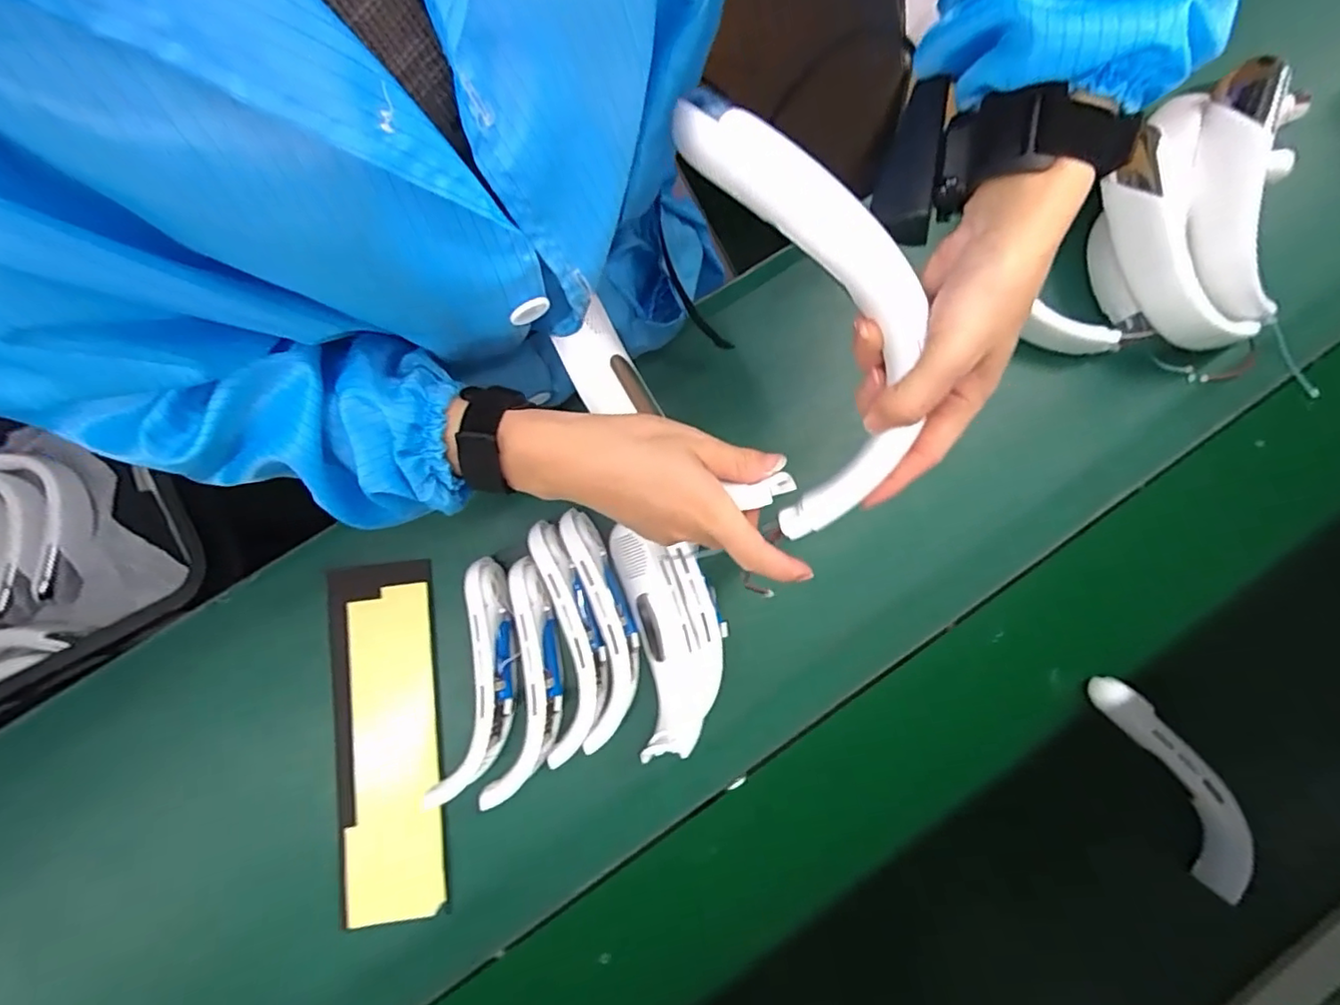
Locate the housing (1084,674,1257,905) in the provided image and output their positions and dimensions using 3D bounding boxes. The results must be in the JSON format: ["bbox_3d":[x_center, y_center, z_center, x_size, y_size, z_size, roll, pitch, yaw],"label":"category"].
[{"bbox_3d":[0.446,0.240,0.524,0.044,0.041,0.194,-28,84,-5],"label":"housing"}]

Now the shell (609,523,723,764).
[{"bbox_3d":[0.000,0.104,0.513,0.078,0.064,0.193,-11,83,-4],"label":"shell"}]

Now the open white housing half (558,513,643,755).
[{"bbox_3d":[-0.057,0.106,0.521,0.054,0.045,0.198,-8,83,-3],"label":"open white housing half"}]

